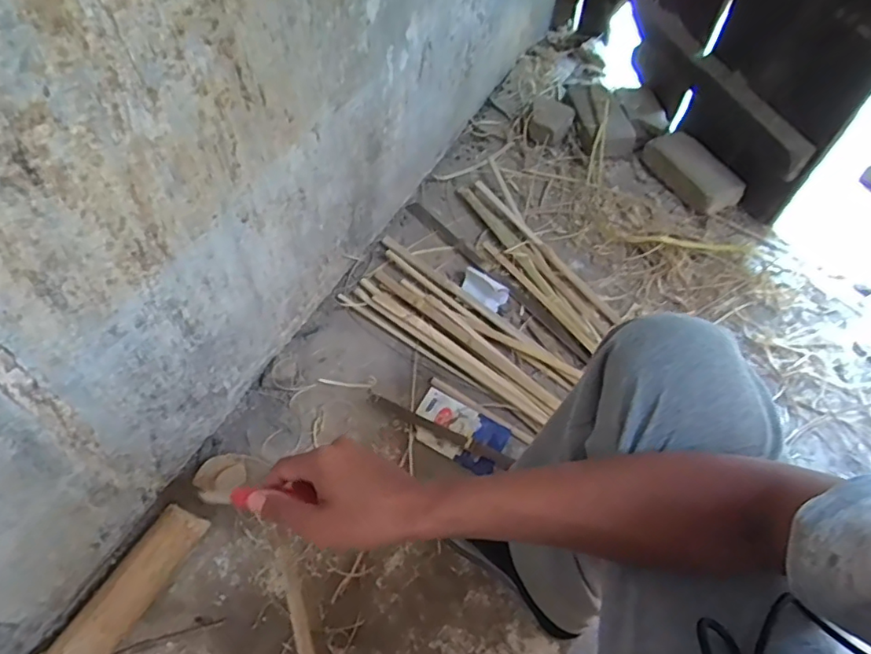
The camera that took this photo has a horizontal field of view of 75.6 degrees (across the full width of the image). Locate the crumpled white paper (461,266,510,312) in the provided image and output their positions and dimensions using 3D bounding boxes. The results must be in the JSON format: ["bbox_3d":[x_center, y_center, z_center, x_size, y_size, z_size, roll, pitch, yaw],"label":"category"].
[{"bbox_3d":[0.087,-0.073,1.023,0.097,0.012,0.058,38,62,20],"label":"crumpled white paper"}]

